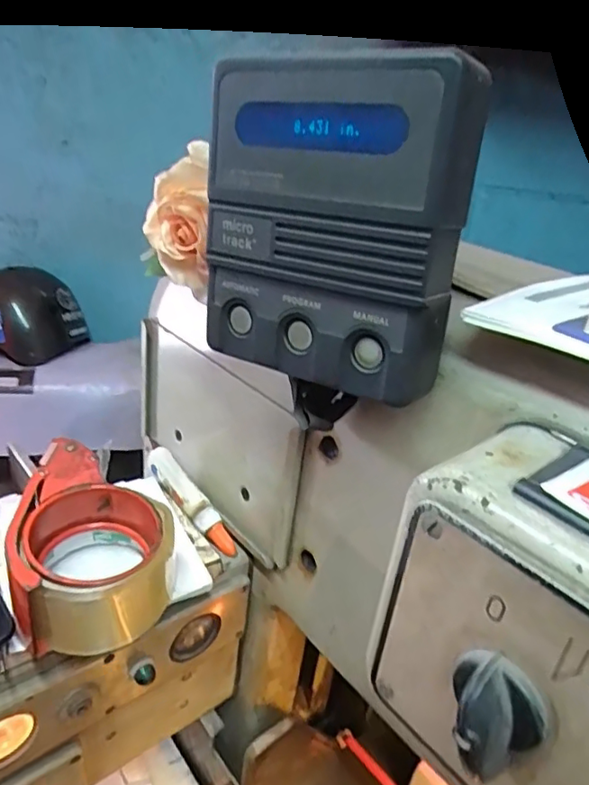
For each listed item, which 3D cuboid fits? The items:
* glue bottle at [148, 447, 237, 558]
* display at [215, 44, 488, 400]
[{"bbox_3d":[-0.082,0.087,0.458,0.104,0.024,0.020,49,41,10],"label":"glue bottle"},{"bbox_3d":[0.016,-0.077,0.268,0.124,0.139,0.046,28,34,35],"label":"display"}]

